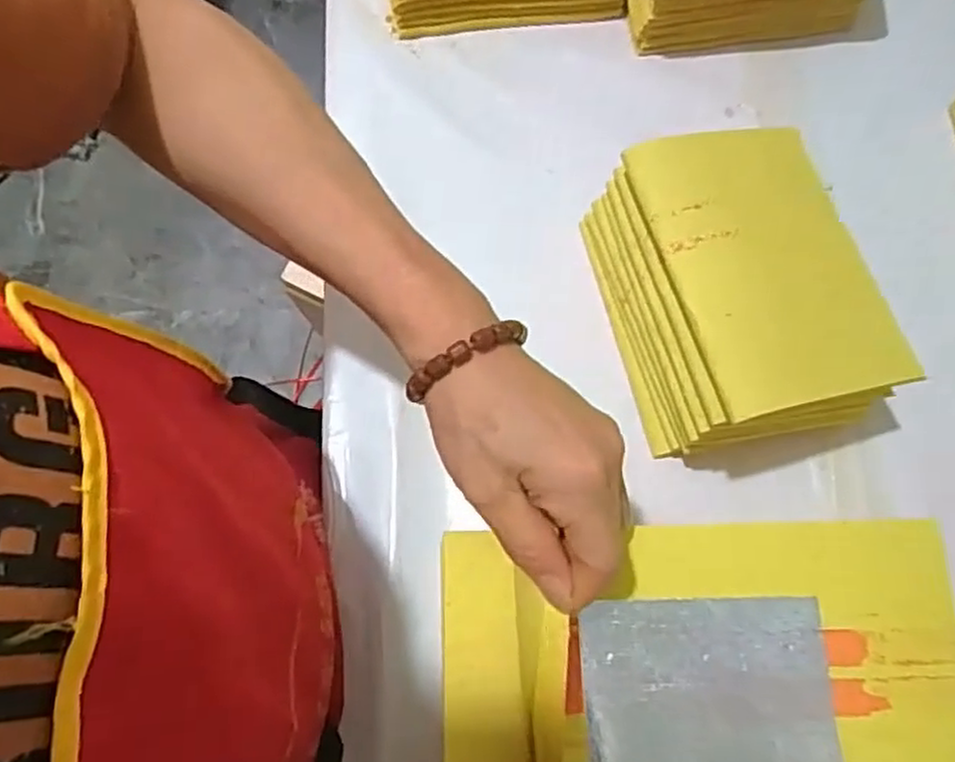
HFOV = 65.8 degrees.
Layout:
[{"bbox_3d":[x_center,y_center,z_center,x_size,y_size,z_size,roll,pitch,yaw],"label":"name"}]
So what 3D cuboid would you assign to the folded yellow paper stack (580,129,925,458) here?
[{"bbox_3d":[0.140,-0.049,0.417,0.108,0.094,0.162,-16,74,-6],"label":"folded yellow paper stack"}]

